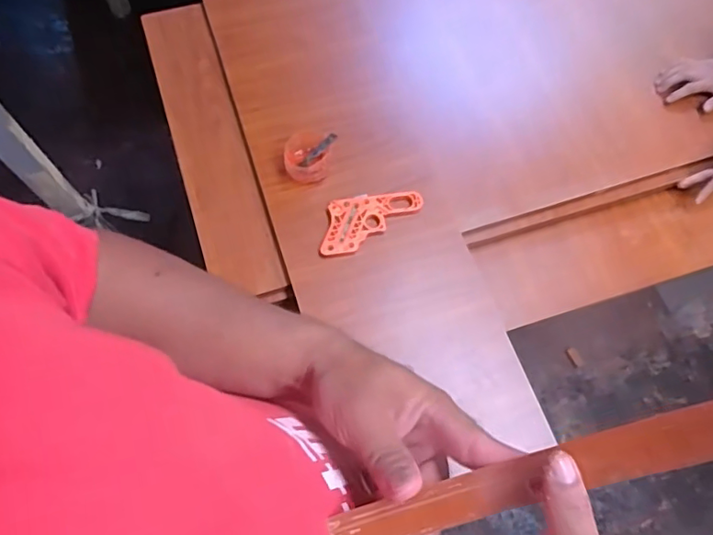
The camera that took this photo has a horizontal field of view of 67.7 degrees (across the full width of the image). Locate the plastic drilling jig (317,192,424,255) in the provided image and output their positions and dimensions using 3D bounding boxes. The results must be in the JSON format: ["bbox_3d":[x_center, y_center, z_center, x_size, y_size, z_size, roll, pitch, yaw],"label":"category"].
[{"bbox_3d":[0.024,-0.080,0.878,0.179,0.011,0.092,-14,69,-7],"label":"plastic drilling jig"}]

